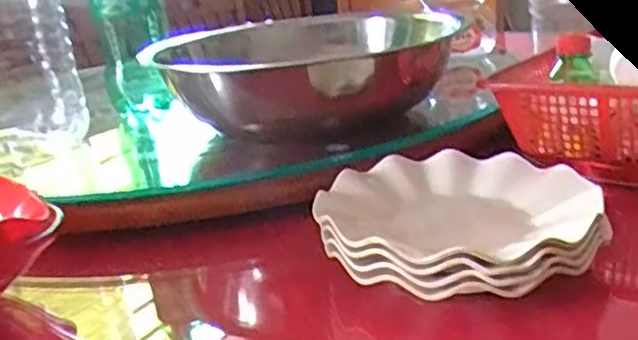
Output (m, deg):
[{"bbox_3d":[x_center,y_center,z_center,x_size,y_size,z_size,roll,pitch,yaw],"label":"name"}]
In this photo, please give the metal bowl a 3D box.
[{"bbox_3d":[-0.007,-0.095,0.694,0.265,0.094,0.262,-6,20,2],"label":"metal bowl"}]

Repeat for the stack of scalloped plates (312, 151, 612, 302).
[{"bbox_3d":[0.094,0.038,0.458,0.182,0.043,0.172,-2,20,12],"label":"stack of scalloped plates"}]

